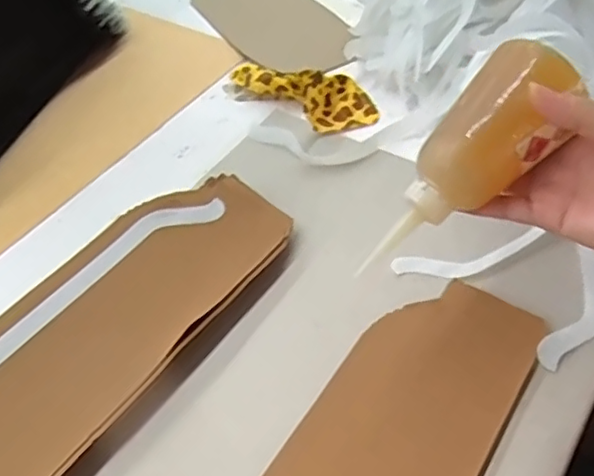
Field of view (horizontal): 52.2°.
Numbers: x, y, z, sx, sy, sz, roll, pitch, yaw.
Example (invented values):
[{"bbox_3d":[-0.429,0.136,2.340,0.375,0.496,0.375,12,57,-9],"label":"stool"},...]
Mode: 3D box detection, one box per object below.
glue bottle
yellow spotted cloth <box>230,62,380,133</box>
[{"bbox_3d":[0.100,-0.045,0.366,0.160,0.041,0.053,-52,55,10],"label":"glue bottle"},{"bbox_3d":[0.007,-0.160,0.620,0.079,0.031,0.163,-37,55,-25],"label":"yellow spotted cloth"}]

